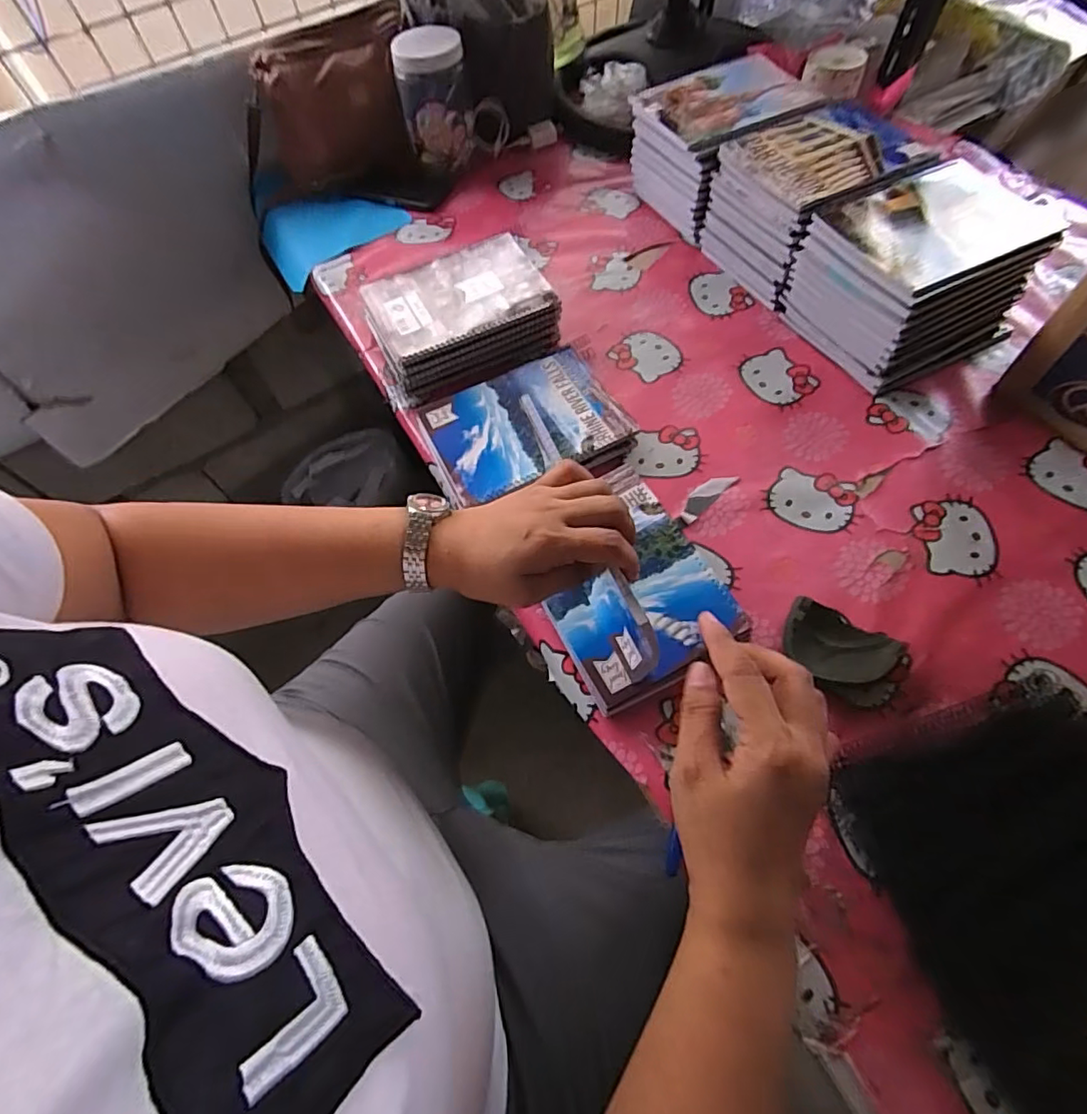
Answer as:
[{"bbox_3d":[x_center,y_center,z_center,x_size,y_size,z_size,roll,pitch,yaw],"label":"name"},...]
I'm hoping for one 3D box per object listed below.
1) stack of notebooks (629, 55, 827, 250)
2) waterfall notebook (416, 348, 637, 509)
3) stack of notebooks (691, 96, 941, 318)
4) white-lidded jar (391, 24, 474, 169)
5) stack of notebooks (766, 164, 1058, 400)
[{"bbox_3d":[0.239,-0.555,0.769,0.189,0.129,0.173,-27,63,-9],"label":"stack of notebooks"},{"bbox_3d":[-0.023,-0.145,0.611,0.198,0.017,0.145,-23,62,-11],"label":"waterfall notebook"},{"bbox_3d":[0.320,-0.435,0.702,0.206,0.128,0.172,-27,63,-9],"label":"stack of notebooks"},{"bbox_3d":[-0.157,-0.661,0.827,0.096,0.156,0.096,-2,62,4],"label":"white-lidded jar"},{"bbox_3d":[0.400,-0.306,0.623,0.198,0.129,0.178,-24,63,-7],"label":"stack of notebooks"}]

